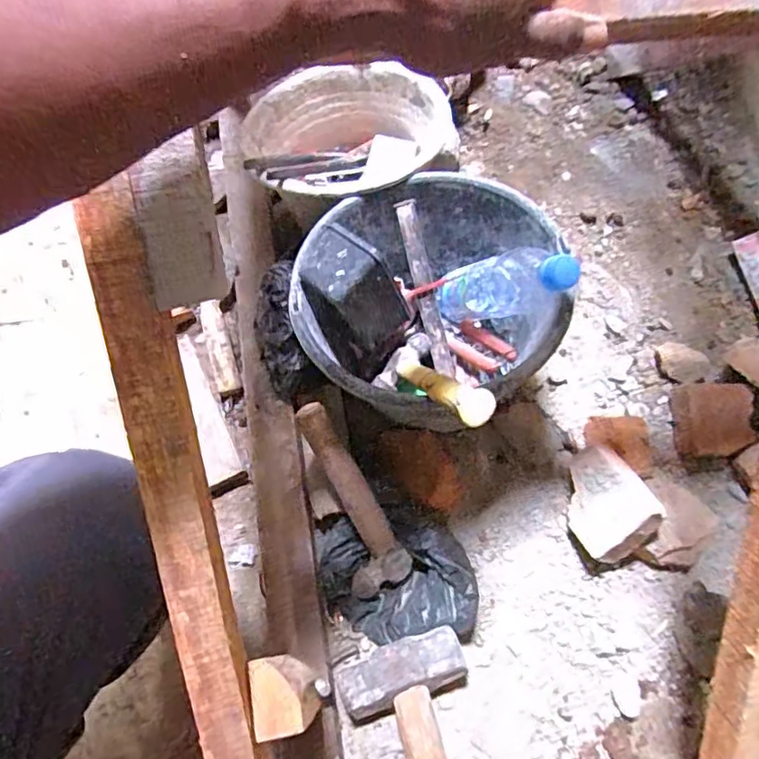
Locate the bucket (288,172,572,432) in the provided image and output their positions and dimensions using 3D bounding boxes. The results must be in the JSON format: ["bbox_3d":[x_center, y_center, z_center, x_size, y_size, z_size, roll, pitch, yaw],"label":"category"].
[{"bbox_3d":[0.048,-0.087,0.630,0.261,0.164,0.244,0,69,1],"label":"bucket"}]

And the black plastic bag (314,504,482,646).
[{"bbox_3d":[0.017,0.216,0.631,0.166,0.054,0.133,-2,69,0],"label":"black plastic bag"}]

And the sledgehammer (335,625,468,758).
[{"bbox_3d":[0.047,0.356,0.525,0.127,0.051,0.219,-18,43,-6],"label":"sledgehammer"}]

